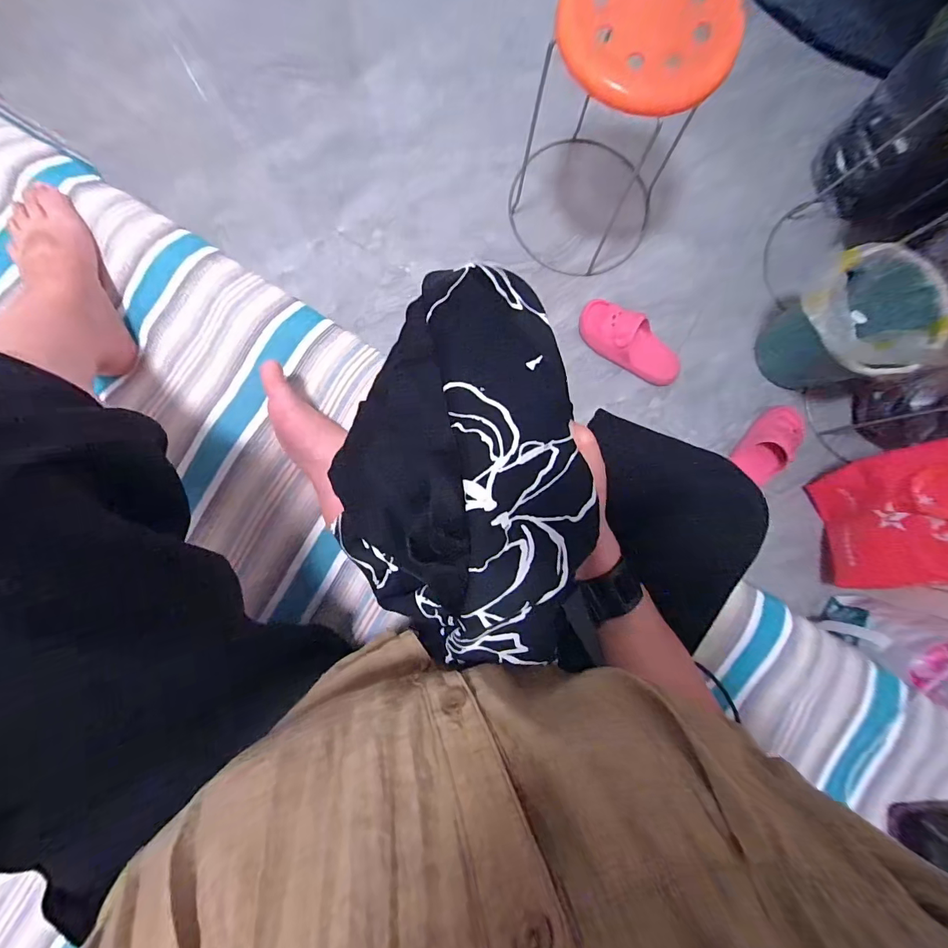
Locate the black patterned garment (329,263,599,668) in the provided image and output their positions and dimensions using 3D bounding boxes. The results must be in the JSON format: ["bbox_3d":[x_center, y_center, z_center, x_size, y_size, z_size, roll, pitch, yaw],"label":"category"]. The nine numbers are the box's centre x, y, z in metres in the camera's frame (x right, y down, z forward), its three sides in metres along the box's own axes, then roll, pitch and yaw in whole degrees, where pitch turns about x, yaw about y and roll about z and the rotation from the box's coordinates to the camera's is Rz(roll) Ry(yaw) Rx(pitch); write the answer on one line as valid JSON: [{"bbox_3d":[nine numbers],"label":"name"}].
[{"bbox_3d":[-0.010,0.002,0.267,0.153,0.091,0.234,-5,81,-4],"label":"black patterned garment"}]

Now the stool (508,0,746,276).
[{"bbox_3d":[0.290,-0.740,0.890,0.345,0.457,0.361,13,87,-1],"label":"stool"}]

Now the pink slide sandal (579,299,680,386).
[{"bbox_3d":[0.376,-0.314,1.009,0.267,0.096,0.116,27,86,-1],"label":"pink slide sandal"}]

